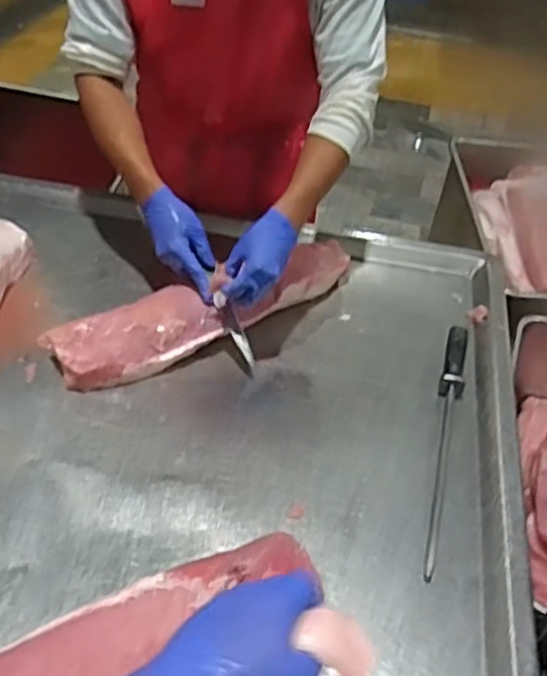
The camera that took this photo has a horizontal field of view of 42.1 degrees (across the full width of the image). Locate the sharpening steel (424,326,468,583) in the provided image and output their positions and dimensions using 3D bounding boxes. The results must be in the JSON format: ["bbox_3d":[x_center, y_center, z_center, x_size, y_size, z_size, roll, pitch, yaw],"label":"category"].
[{"bbox_3d":[0.223,0.126,0.928,0.031,0.028,0.398,14,44,10],"label":"sharpening steel"}]

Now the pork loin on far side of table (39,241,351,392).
[{"bbox_3d":[-0.087,-0.046,1.083,0.493,0.070,0.122,-20,48,-23],"label":"pork loin on far side of table"}]

